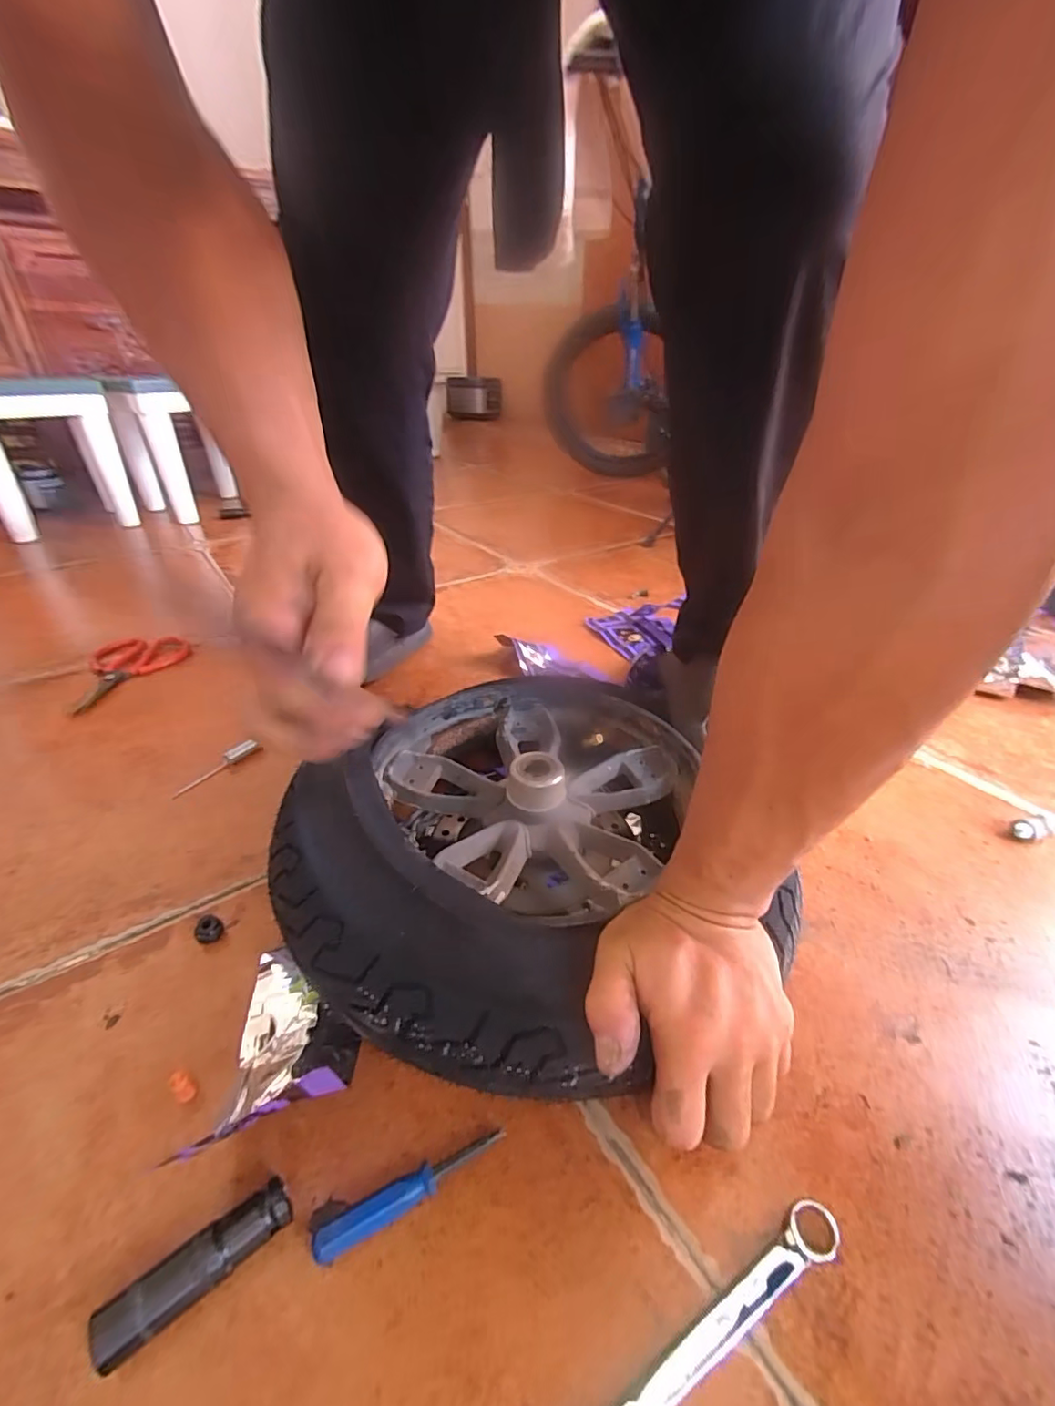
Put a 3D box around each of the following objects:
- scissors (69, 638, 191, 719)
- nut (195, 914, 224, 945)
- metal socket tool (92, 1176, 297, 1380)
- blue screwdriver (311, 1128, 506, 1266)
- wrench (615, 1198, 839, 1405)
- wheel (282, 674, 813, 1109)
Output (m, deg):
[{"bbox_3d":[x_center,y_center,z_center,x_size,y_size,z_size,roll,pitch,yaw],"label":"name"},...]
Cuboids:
[{"bbox_3d":[-0.516,-0.042,0.713,0.111,0.013,0.187,-8,35,-13],"label":"scissors"},{"bbox_3d":[-0.230,0.164,0.395,0.017,0.016,0.016,1,34,0],"label":"nut"},{"bbox_3d":[-0.144,0.250,0.242,0.076,0.022,0.018,-23,41,-32],"label":"metal socket tool"},{"bbox_3d":[-0.055,0.241,0.270,0.094,0.013,0.014,-16,37,-23],"label":"blue screwdriver"},{"bbox_3d":[0.069,0.271,0.229,0.170,0.009,0.025,-18,38,-26],"label":"wrench"},{"bbox_3d":[-0.007,0.101,0.409,0.316,0.098,0.318,1,34,0],"label":"wheel"}]

